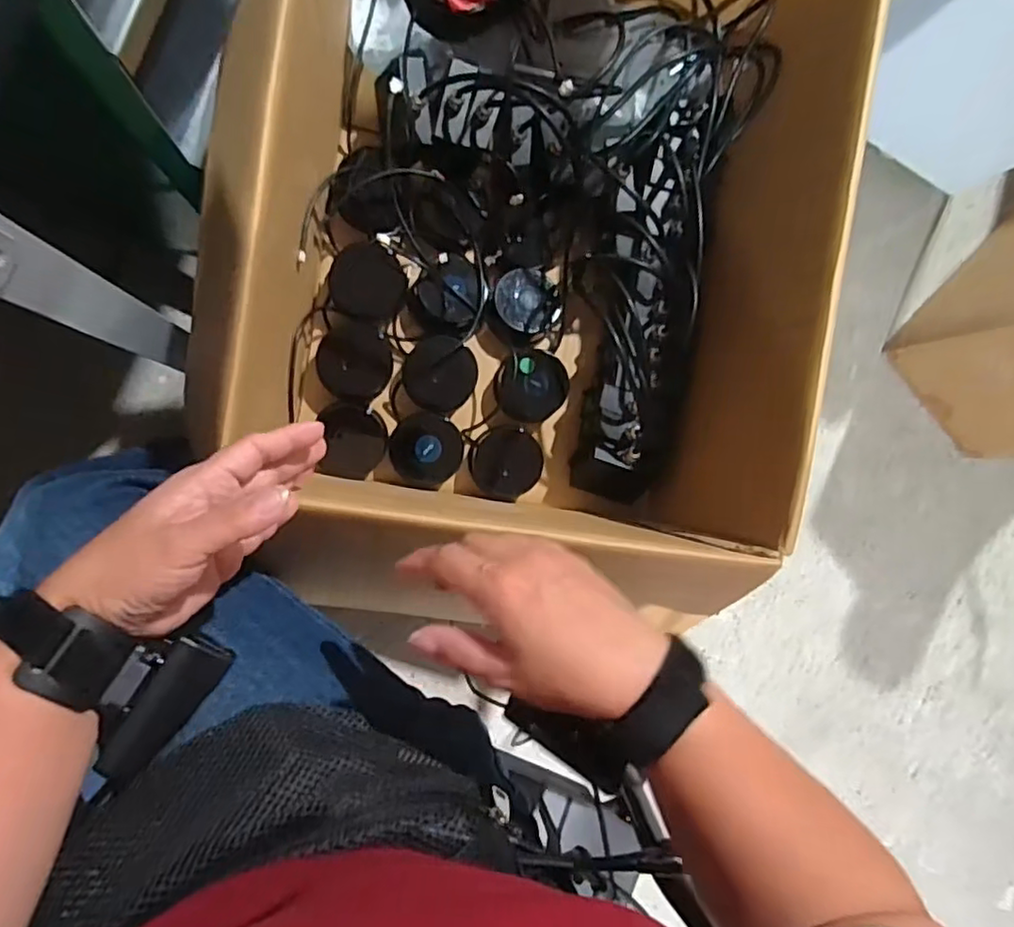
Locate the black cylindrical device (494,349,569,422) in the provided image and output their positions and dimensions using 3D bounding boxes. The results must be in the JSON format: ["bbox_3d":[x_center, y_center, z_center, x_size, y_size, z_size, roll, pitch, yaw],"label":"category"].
[{"bbox_3d":[0.025,-0.078,0.636,0.069,0.042,0.068,0,92,-11],"label":"black cylindrical device"}]

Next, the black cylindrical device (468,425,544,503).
[{"bbox_3d":[-0.002,0.000,0.642,0.071,0.031,0.073,0,92,-11],"label":"black cylindrical device"}]

